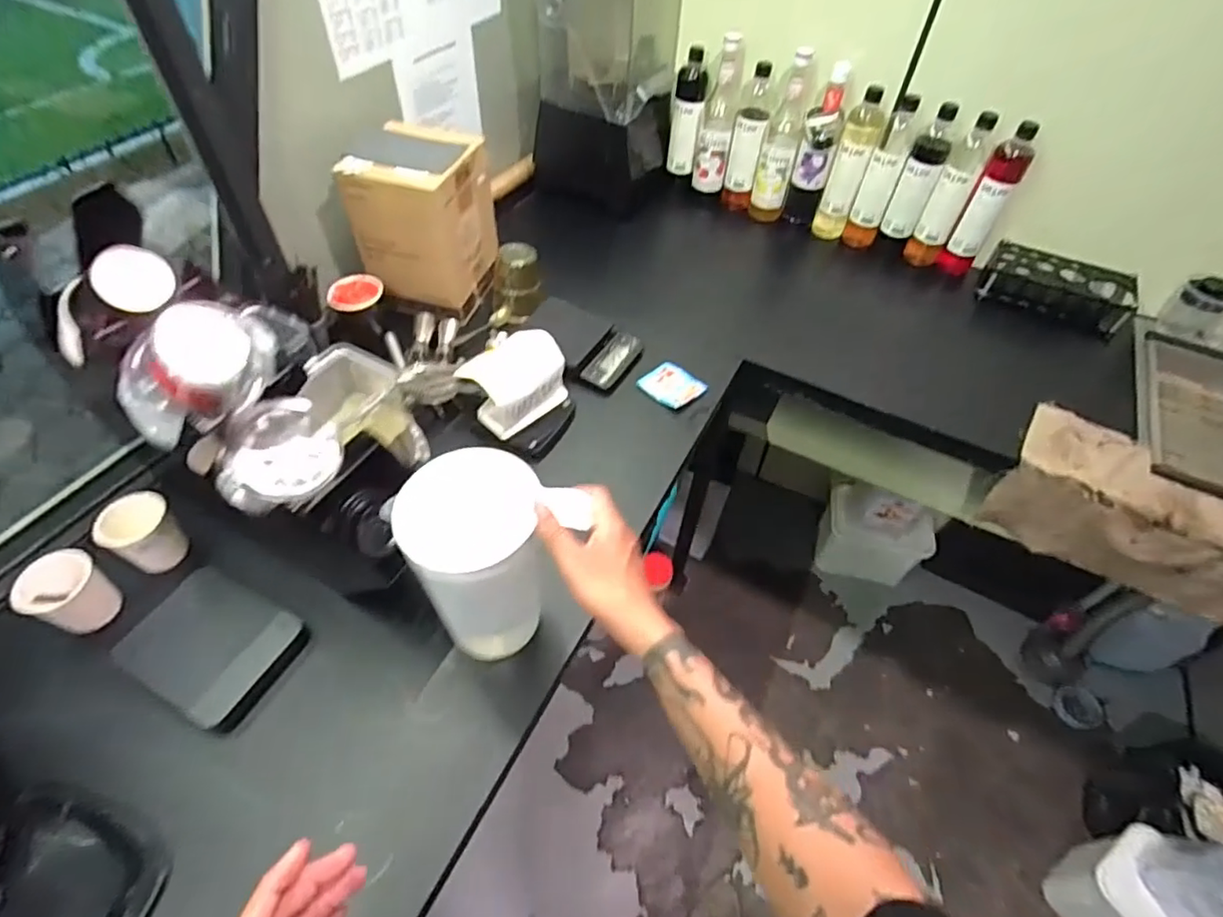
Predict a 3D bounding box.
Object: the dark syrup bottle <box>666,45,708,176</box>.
[{"bbox_3d":[0.163,-0.742,1.291,0.060,0.235,0.059,3,51,-2],"label":"dark syrup bottle"}]

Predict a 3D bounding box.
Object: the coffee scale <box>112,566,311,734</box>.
[{"bbox_3d":[-0.451,0.210,0.674,0.167,0.034,0.131,22,53,13],"label":"coffee scale"}]

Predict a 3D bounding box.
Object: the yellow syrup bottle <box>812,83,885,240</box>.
[{"bbox_3d":[0.488,-0.595,1.218,0.073,0.283,0.060,22,53,14],"label":"yellow syrup bottle"}]

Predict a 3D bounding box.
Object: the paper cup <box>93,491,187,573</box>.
[{"bbox_3d":[-0.574,0.095,0.739,0.069,0.086,0.072,2,51,-2],"label":"paper cup"}]

